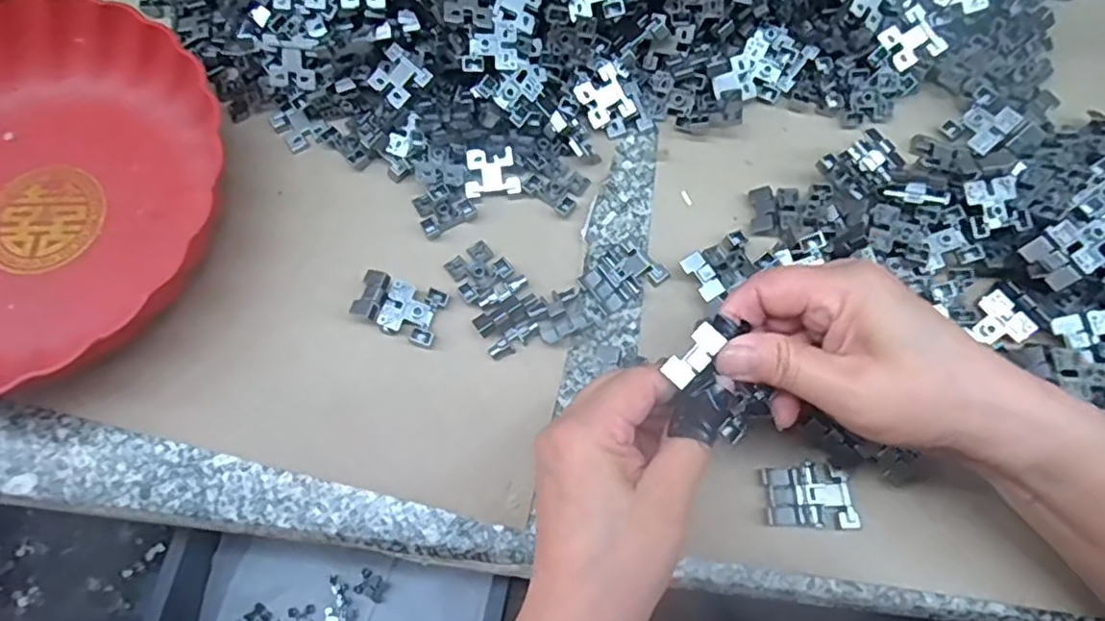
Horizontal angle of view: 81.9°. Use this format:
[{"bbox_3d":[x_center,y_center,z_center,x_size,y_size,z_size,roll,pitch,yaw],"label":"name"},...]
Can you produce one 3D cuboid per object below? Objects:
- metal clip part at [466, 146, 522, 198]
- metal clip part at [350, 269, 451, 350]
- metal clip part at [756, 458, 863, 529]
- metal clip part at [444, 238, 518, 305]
[{"bbox_3d":[-0.036,-0.081,0.379,0.031,0.009,0.028,-6,90,-3],"label":"metal clip part"},{"bbox_3d":[-0.084,-0.002,0.350,0.043,0.017,0.032,17,71,7],"label":"metal clip part"},{"bbox_3d":[0.127,0.092,0.315,0.042,0.010,0.031,-3,70,0],"label":"metal clip part"},{"bbox_3d":[-0.042,-0.023,0.362,0.032,0.004,0.030,-36,73,-11],"label":"metal clip part"}]

